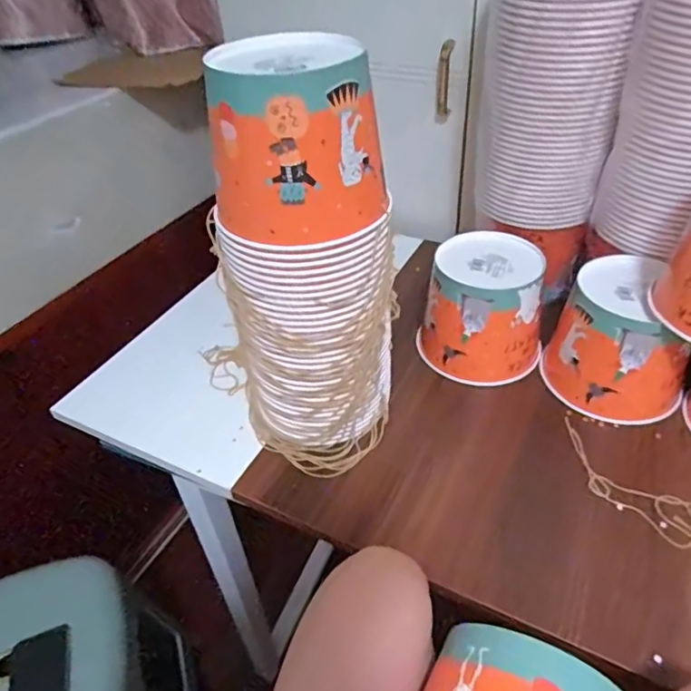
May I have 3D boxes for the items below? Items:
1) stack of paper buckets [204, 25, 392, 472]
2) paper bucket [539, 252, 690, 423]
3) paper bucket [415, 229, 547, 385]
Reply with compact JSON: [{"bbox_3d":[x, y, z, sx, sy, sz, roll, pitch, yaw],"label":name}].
[{"bbox_3d":[-0.041,-0.069,0.549,0.162,0.390,0.183,-11,42,-8],"label":"stack of paper buckets"},{"bbox_3d":[0.327,-0.007,0.643,0.142,0.129,0.145,-2,41,2],"label":"paper bucket"},{"bbox_3d":[0.172,-0.043,0.698,0.149,0.131,0.136,-1,41,3],"label":"paper bucket"}]

